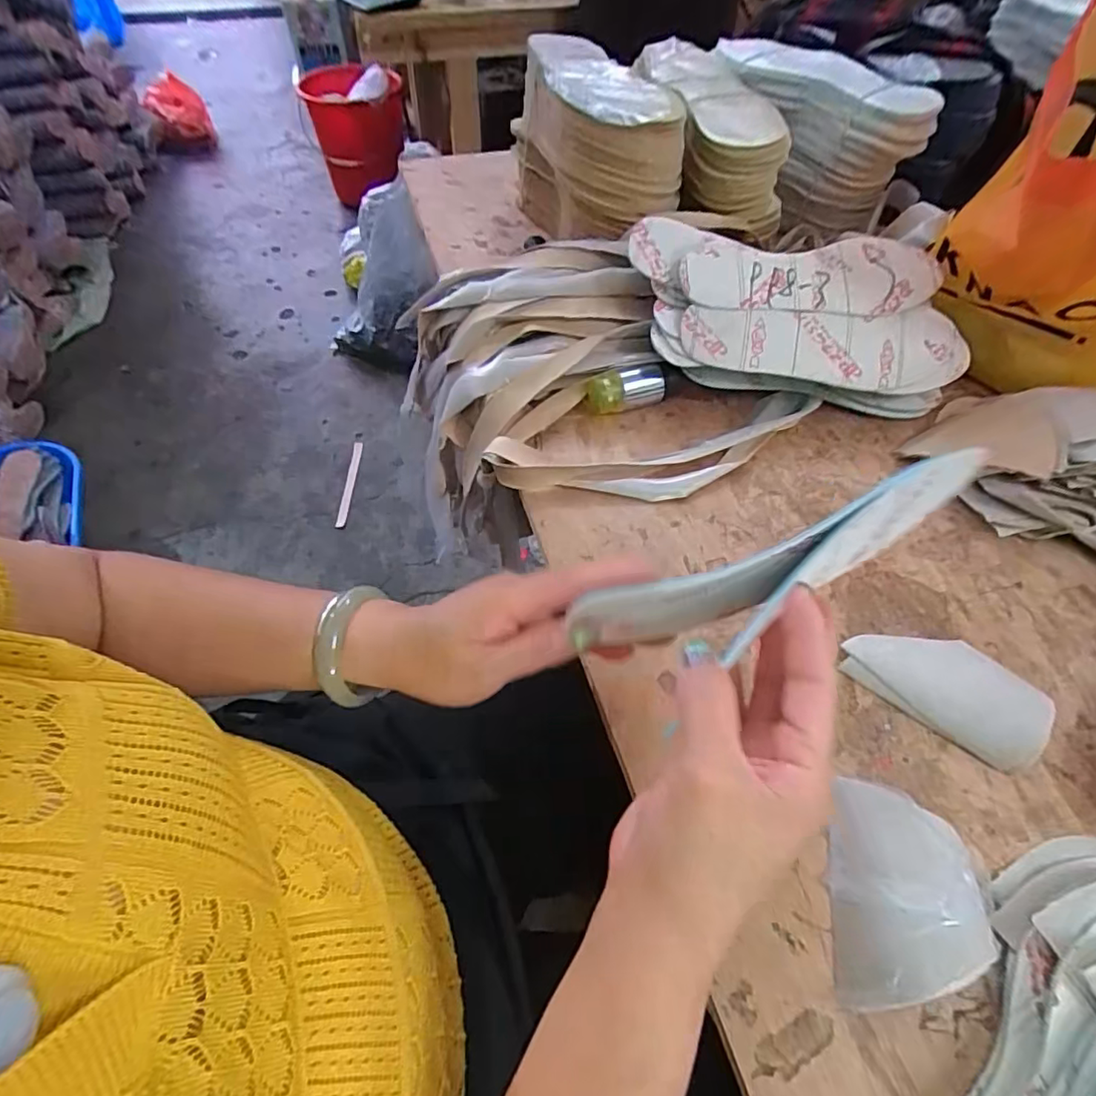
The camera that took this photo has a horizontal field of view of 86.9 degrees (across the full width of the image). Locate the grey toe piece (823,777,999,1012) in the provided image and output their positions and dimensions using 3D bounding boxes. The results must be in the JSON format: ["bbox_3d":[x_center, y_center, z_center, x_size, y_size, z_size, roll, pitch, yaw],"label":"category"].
[{"bbox_3d":[0.178,0.171,0.287,0.065,0.027,0.100,11,55,5],"label":"grey toe piece"}]

